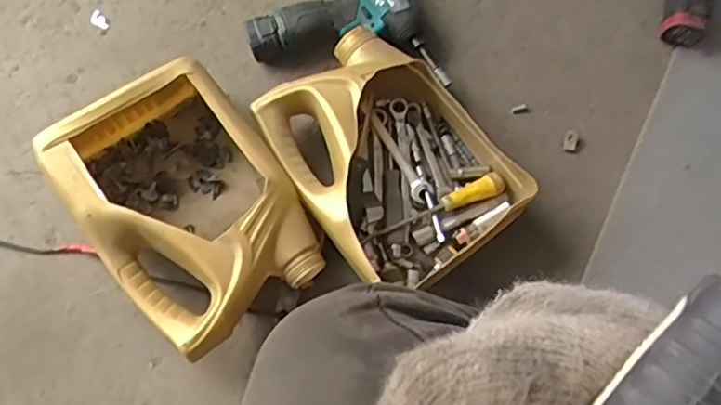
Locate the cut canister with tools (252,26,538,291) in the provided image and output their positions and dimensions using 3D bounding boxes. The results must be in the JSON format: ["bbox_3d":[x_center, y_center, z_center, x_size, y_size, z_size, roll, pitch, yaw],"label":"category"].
[{"bbox_3d":[0.031,-0.049,0.710,0.208,0.097,0.286,-34,78,-9],"label":"cut canister with tools"}]

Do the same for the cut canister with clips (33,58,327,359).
[{"bbox_3d":[-0.187,0.004,0.685,0.198,0.115,0.282,-36,78,-9],"label":"cut canister with clips"}]

